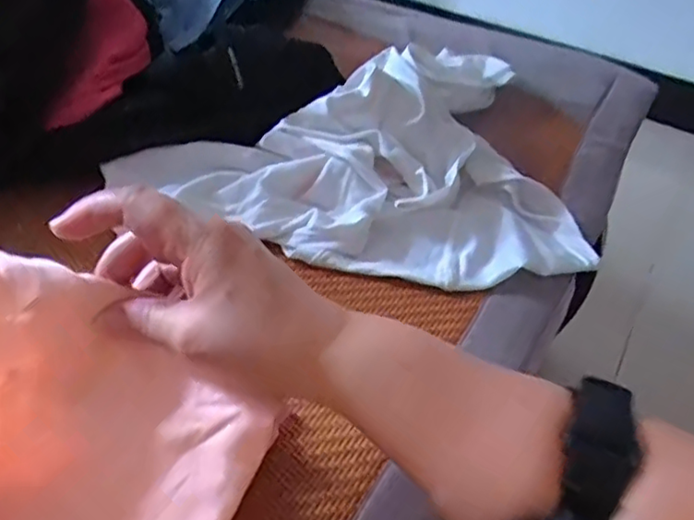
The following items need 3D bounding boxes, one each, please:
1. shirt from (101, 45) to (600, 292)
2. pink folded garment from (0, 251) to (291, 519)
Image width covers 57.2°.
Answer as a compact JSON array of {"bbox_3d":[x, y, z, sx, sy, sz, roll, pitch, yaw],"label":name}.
[{"bbox_3d":[0.028,-0.112,0.537,0.346,0.077,0.281,14,43,6],"label":"shirt"},{"bbox_3d":[-0.127,0.080,0.280,0.170,0.028,0.135,22,81,1],"label":"pink folded garment"}]

